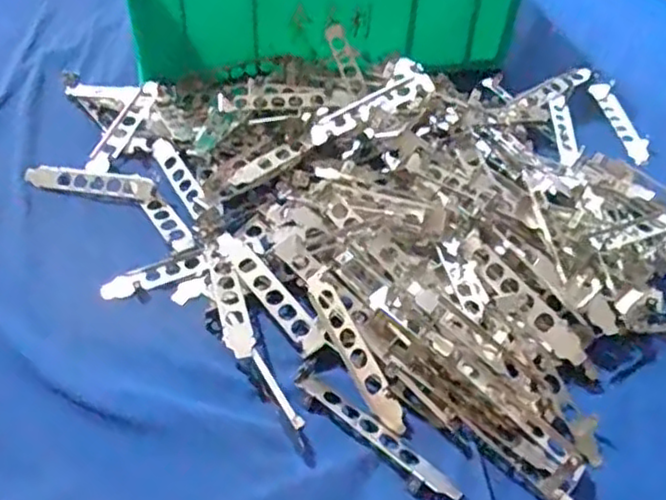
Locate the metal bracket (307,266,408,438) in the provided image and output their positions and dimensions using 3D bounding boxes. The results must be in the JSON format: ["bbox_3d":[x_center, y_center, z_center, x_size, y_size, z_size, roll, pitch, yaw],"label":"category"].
[{"bbox_3d":[0.014,0.066,0.445,0.016,0.012,0.120,-21,65,-20],"label":"metal bracket"}]

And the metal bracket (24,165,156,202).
[{"bbox_3d":[-0.206,-0.059,0.579,0.120,0.009,0.025,10,45,7],"label":"metal bracket"}]

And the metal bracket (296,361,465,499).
[{"bbox_3d":[0.025,0.113,0.414,0.124,0.010,0.021,34,52,27],"label":"metal bracket"}]

